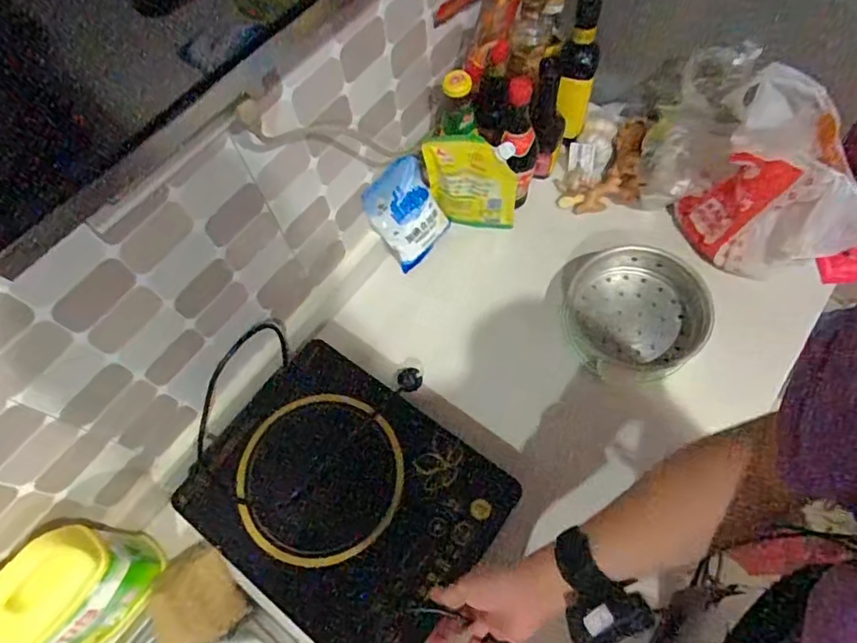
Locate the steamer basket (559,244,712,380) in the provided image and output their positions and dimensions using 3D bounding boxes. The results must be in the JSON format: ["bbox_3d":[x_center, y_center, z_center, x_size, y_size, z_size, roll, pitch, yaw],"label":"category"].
[{"bbox_3d":[0.292,-0.010,0.771,0.193,0.050,0.185,-1,64,3],"label":"steamer basket"}]

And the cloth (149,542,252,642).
[{"bbox_3d":[-0.261,0.307,0.639,0.082,0.066,0.107,-16,64,-4],"label":"cloth"}]

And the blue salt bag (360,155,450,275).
[{"bbox_3d":[-0.031,-0.160,0.821,0.104,0.156,0.038,-40,36,-12],"label":"blue salt bag"}]

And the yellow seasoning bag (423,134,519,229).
[{"bbox_3d":[0.063,-0.199,0.811,0.128,0.165,0.027,9,65,8],"label":"yellow seasoning bag"}]

